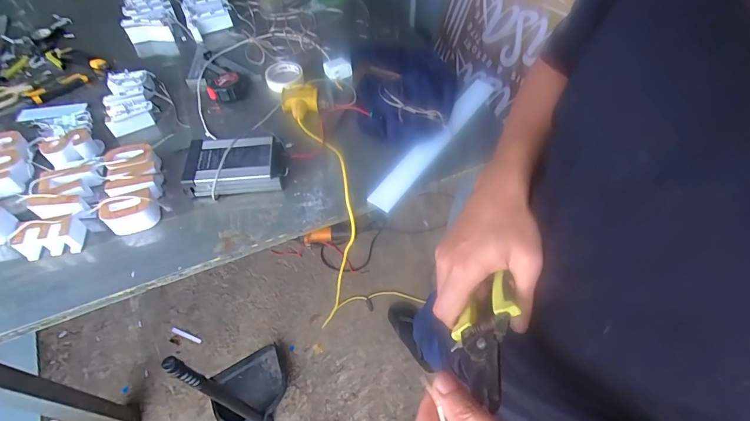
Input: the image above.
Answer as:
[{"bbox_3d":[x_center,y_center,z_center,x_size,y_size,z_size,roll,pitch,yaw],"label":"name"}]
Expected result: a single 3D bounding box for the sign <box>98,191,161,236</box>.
[{"bbox_3d":[-0.438,0.003,0.691,0.091,0.047,0.060,-18,59,-14],"label":"sign"}]

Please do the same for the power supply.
[{"bbox_3d":[-0.267,-0.092,0.744,0.190,0.051,0.121,-4,56,-5],"label":"power supply"}]

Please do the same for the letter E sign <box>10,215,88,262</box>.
[{"bbox_3d":[-0.559,0.047,0.660,0.098,0.050,0.056,-17,59,-14],"label":"letter E sign"}]

